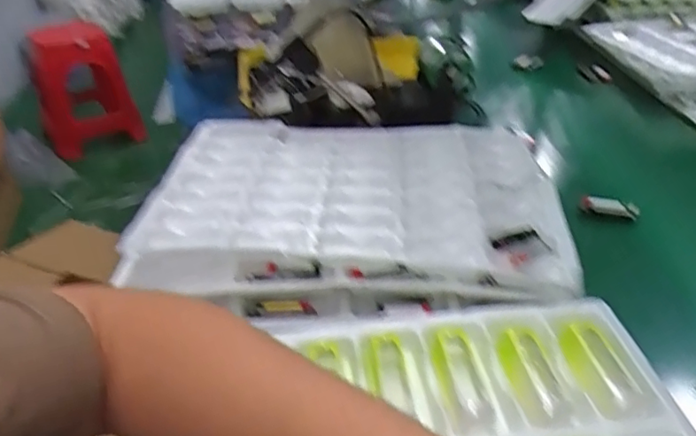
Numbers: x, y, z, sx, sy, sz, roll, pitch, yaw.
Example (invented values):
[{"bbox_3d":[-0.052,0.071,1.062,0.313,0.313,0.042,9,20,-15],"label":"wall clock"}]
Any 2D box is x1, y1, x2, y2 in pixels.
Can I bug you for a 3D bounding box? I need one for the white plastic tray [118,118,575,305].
[{"bbox_3d":[0.011,-0.029,0.676,0.452,0.035,0.336,0,35,1],"label":"white plastic tray"}]

